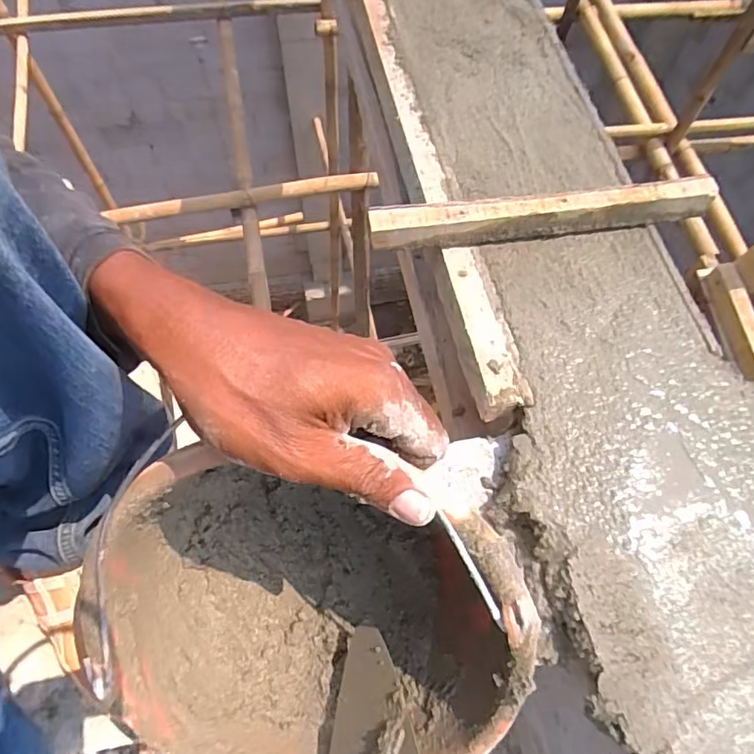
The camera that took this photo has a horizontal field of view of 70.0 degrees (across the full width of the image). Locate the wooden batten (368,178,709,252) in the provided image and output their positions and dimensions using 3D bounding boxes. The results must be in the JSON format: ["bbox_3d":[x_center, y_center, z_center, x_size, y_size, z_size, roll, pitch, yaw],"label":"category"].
[{"bbox_3d":[0.168,-0.165,0.559,0.348,0.045,0.034,-4,66,-3],"label":"wooden batten"}]

